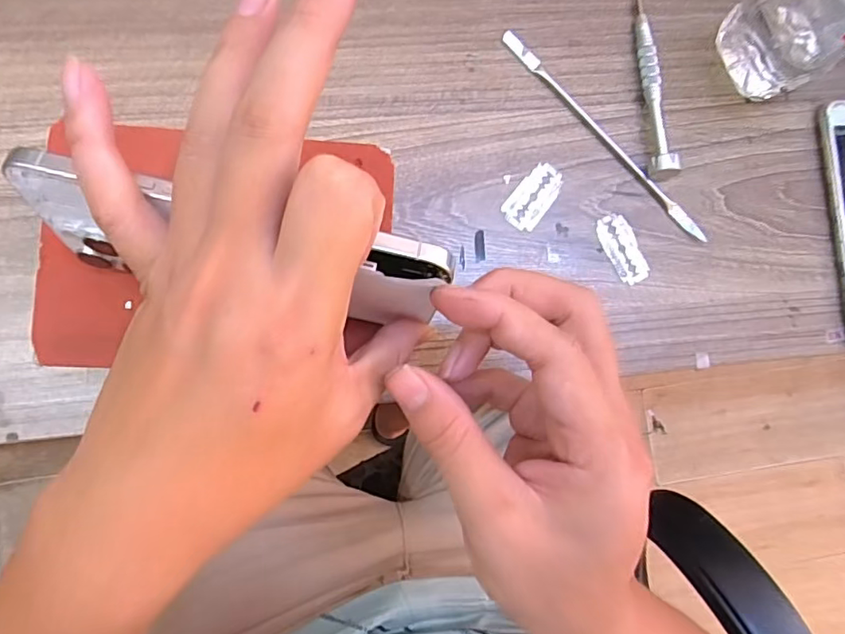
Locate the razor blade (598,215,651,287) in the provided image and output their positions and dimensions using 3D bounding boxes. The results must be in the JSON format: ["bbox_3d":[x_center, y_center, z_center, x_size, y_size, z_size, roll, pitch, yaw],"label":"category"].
[{"bbox_3d":[0.119,-0.041,0.330,0.020,0.004,0.042,-24,89,-9],"label":"razor blade"}]

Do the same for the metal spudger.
[{"bbox_3d":[0.108,-0.107,0.333,0.007,0.009,0.167,-44,92,-8],"label":"metal spudger"}]

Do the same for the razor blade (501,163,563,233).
[{"bbox_3d":[0.065,-0.071,0.327,0.021,0.004,0.042,37,82,-3],"label":"razor blade"}]

